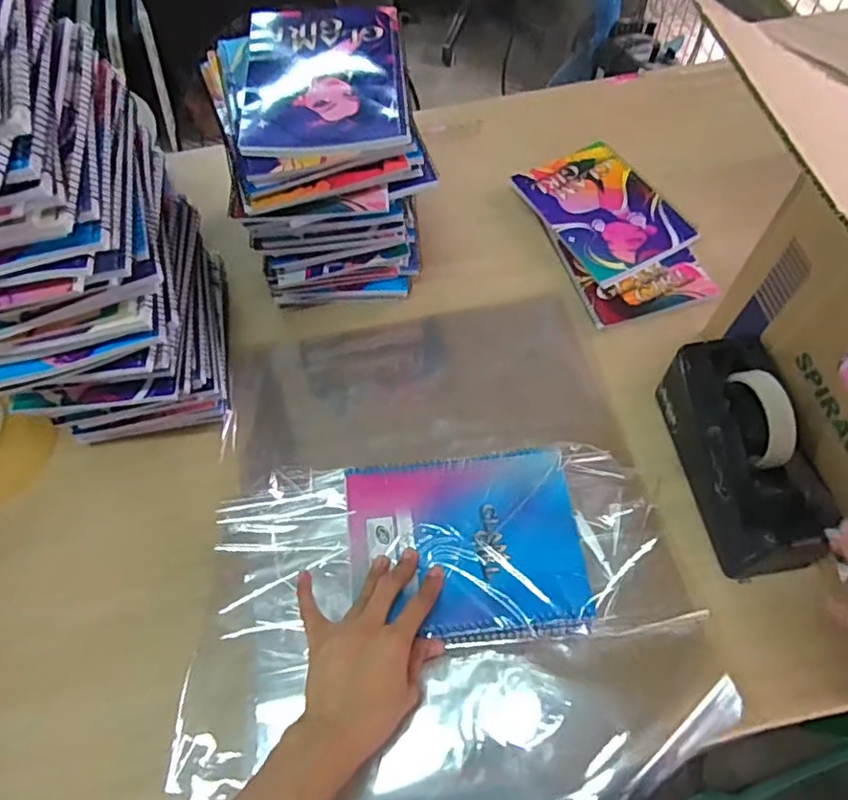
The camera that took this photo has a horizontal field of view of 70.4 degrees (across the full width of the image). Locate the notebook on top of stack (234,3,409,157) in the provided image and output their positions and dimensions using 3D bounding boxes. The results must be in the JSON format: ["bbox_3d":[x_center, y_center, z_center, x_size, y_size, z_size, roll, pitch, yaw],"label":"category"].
[{"bbox_3d":[-0.092,-0.305,0.565,0.149,0.017,0.200,-6,62,0],"label":"notebook on top of stack"}]

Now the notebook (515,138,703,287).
[{"bbox_3d":[0.221,-0.241,0.753,0.147,0.008,0.202,-27,64,-10],"label":"notebook"}]

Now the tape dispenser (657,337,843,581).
[{"bbox_3d":[0.297,0.043,0.545,0.085,0.110,0.201,-9,62,-1],"label":"tape dispenser"}]

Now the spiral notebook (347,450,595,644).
[{"bbox_3d":[0.035,0.123,0.525,0.195,0.012,0.158,-5,62,1],"label":"spiral notebook"}]

